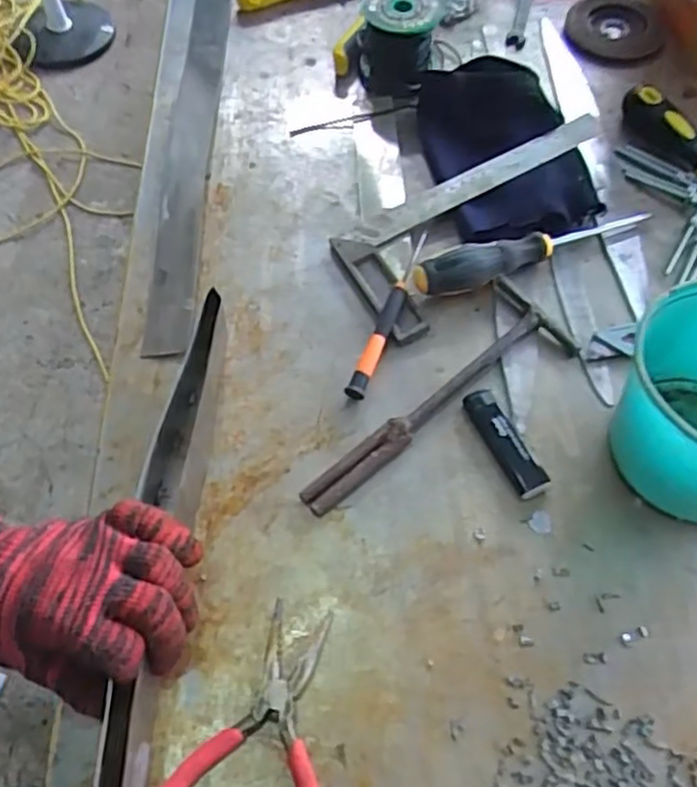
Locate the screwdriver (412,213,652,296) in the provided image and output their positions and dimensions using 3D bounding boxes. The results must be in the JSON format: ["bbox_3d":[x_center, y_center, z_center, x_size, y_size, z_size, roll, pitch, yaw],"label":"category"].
[{"bbox_3d":[0.145,-0.111,0.544,0.201,0.035,0.023,-20,63,-9],"label":"screwdriver"}]

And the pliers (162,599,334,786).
[{"bbox_3d":[-0.044,0.194,0.392,0.095,0.013,0.144,15,63,9],"label":"pliers"}]

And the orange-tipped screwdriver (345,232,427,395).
[{"bbox_3d":[0.032,-0.061,0.526,0.013,0.021,0.149,20,64,12],"label":"orange-tipped screwdriver"}]

